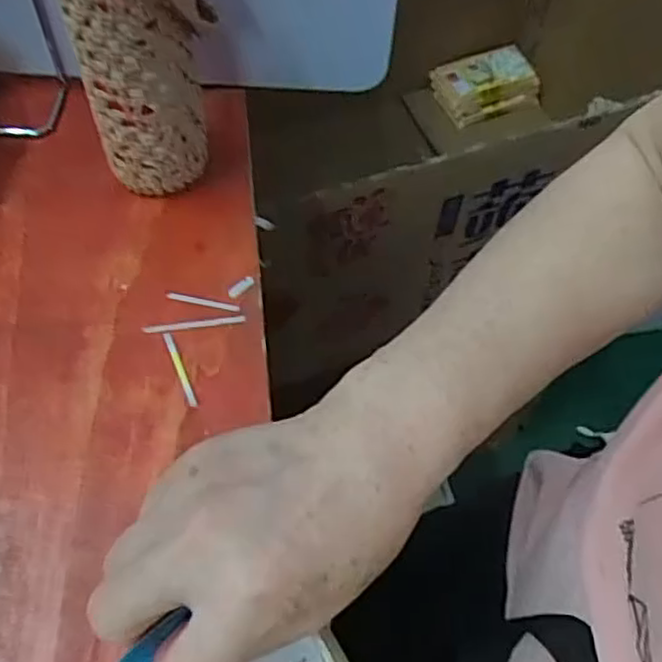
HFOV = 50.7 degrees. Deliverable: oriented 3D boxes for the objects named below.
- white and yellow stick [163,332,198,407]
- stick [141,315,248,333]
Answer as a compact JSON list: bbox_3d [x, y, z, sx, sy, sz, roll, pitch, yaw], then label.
[{"bbox_3d":[-0.075,0.018,0.344,0.005,0.004,0.044,-21,62,-15],"label":"white and yellow stick"},{"bbox_3d":[-0.070,-0.004,0.359,0.051,0.004,0.005,-7,59,-7],"label":"stick"}]

